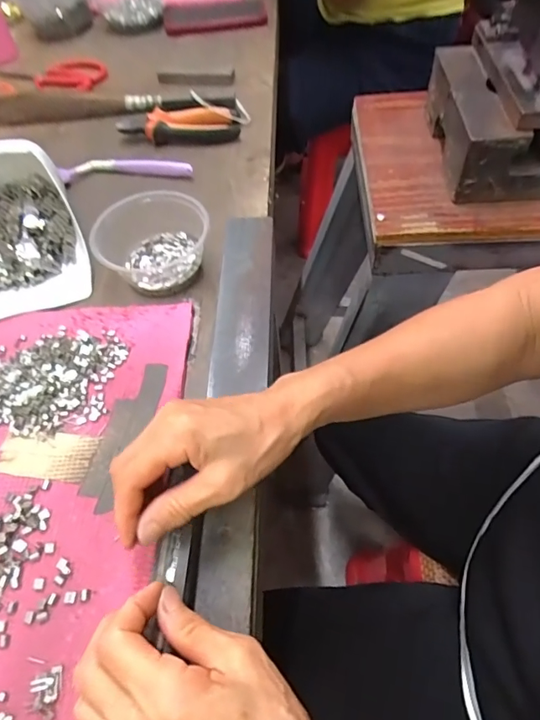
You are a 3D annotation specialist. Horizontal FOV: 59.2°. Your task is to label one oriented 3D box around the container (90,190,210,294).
[{"bbox_3d":[-0.115,-0.116,0.457,0.094,0.058,0.094,-1,56,2],"label":"container"}]

